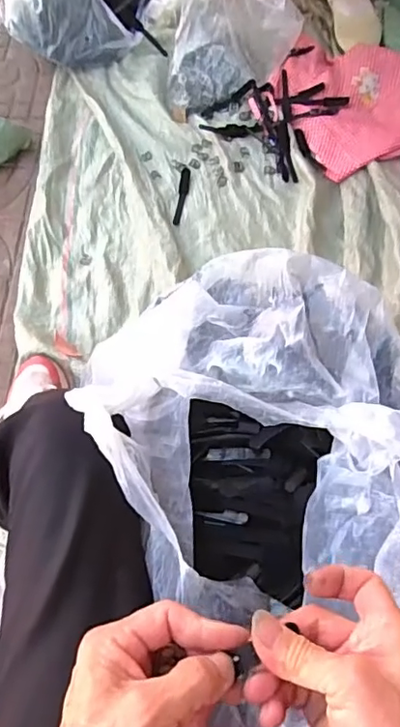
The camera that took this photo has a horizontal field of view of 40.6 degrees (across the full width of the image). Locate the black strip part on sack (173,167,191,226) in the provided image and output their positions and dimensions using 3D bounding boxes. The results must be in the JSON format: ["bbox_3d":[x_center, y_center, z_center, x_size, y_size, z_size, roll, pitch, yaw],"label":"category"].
[{"bbox_3d":[-0.032,-0.310,1.002,0.018,0.009,0.136,5,67,5],"label":"black strip part on sack"}]

